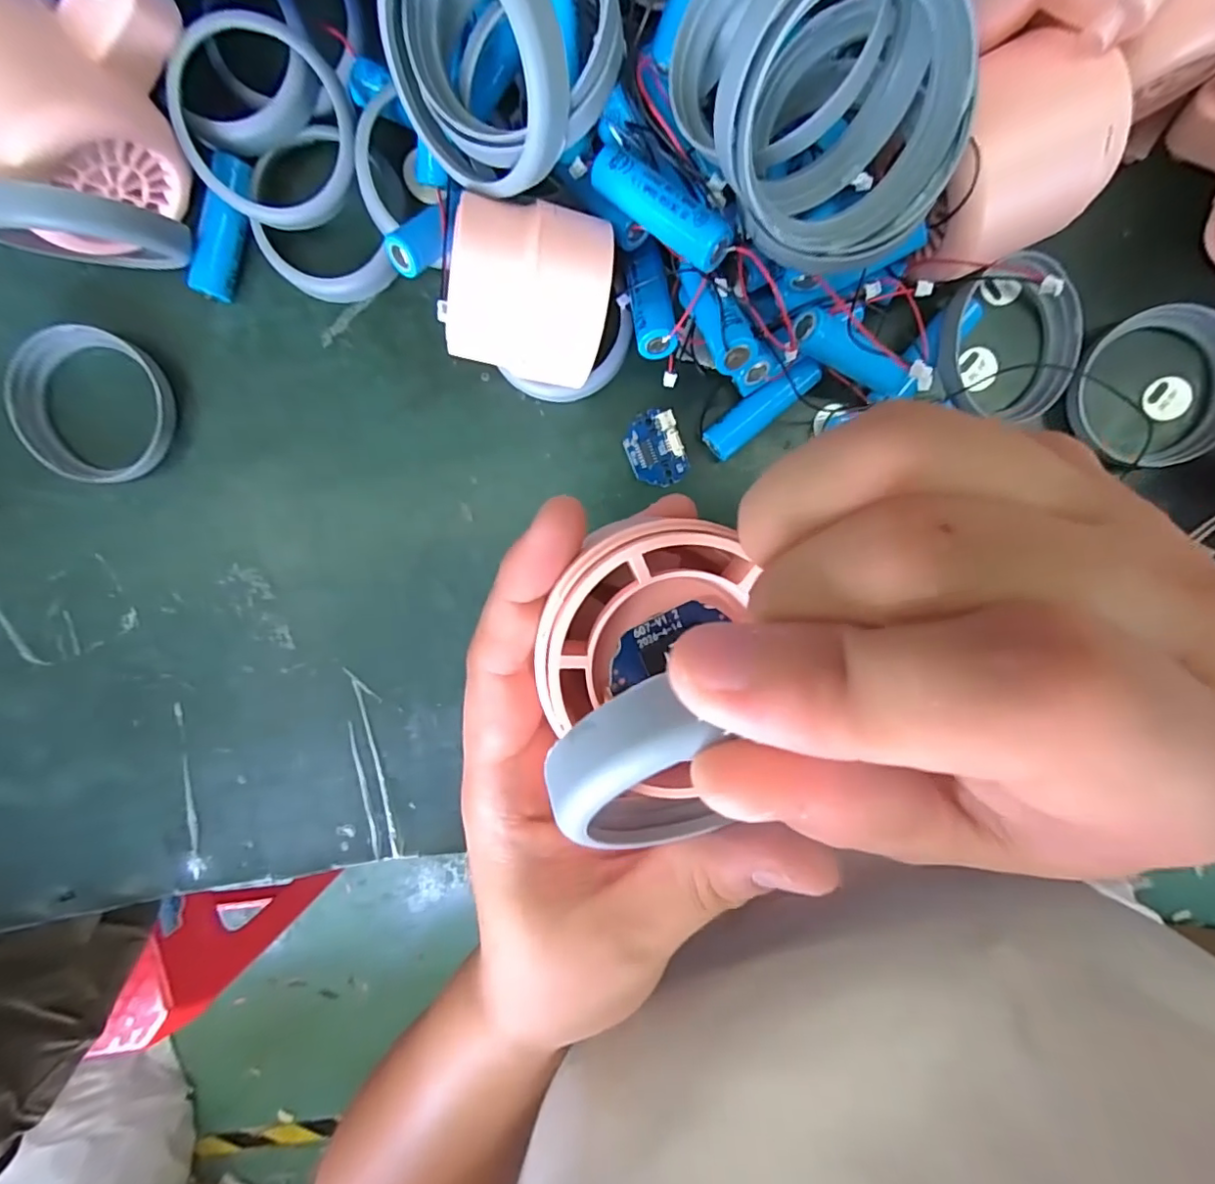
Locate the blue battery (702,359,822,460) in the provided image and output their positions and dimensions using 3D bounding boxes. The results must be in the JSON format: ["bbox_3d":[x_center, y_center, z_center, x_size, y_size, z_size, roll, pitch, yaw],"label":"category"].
[{"bbox_3d":[0.060,-0.072,0.224,0.048,0.014,0.013,-40,96,6],"label":"blue battery"}]

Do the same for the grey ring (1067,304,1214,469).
[{"bbox_3d":[0.212,-0.079,0.221,0.060,0.014,0.059,0,98,0],"label":"grey ring"}]

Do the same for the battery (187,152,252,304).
[{"bbox_3d":[-0.143,-0.136,0.215,0.013,0.014,0.049,21,98,-3],"label":"battery"}]

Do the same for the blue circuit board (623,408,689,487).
[{"bbox_3d":[0.020,-0.058,0.232,0.022,0.008,0.029,-23,98,4],"label":"blue circuit board"}]

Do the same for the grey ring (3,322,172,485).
[{"bbox_3d":[-0.204,-0.073,0.226,0.061,0.010,0.057,0,98,0],"label":"grey ring"}]

